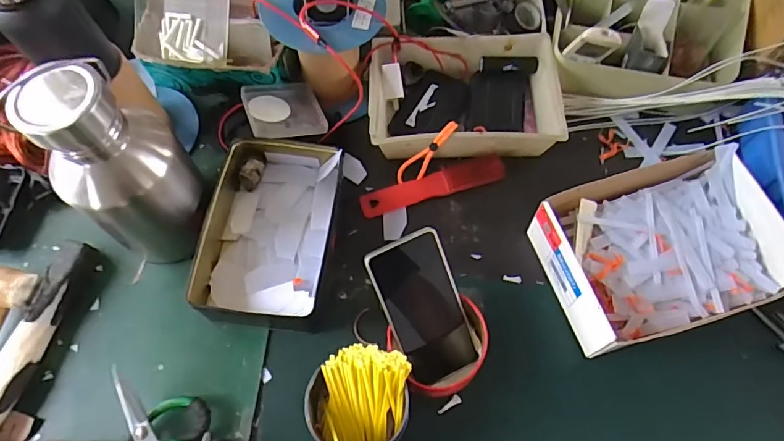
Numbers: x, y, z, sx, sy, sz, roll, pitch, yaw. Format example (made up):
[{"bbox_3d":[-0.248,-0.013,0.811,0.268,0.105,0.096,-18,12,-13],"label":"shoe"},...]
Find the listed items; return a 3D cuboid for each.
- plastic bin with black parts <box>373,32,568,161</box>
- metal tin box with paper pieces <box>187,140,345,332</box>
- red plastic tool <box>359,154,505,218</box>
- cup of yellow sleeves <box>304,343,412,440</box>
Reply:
[{"bbox_3d":[0.095,-0.162,0.656,0.248,0.061,0.179,-3,66,0],"label":"plastic bin with black parts"},{"bbox_3d":[-0.142,0.006,0.574,0.150,0.056,0.239,6,67,4],"label":"metal tin box with paper pieces"},{"bbox_3d":[0.052,-0.046,0.627,0.186,0.015,0.038,-16,69,-4],"label":"red plastic tool"},{"bbox_3d":[-0.035,0.184,0.487,0.101,0.094,0.104,0,66,1],"label":"cup of yellow sleeves"}]

